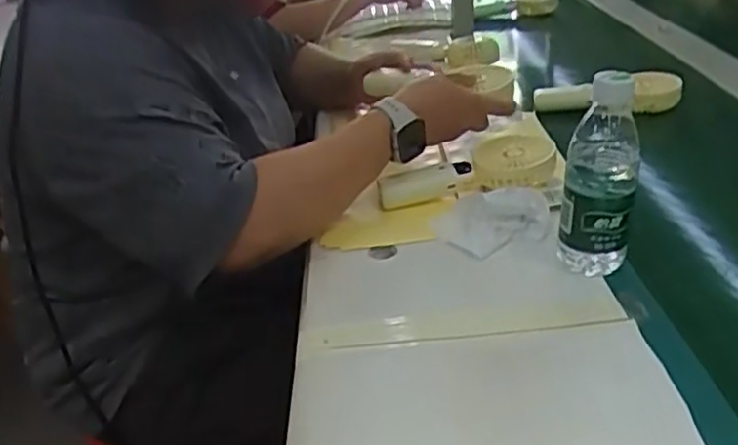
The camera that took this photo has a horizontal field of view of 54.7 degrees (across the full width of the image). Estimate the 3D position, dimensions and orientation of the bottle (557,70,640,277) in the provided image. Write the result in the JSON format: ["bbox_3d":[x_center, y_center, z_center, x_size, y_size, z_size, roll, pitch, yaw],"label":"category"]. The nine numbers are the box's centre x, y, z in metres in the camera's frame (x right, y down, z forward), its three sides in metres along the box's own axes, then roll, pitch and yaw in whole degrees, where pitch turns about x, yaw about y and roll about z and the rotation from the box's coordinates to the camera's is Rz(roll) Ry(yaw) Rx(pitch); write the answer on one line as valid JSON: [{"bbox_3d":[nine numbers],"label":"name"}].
[{"bbox_3d":[0.200,-0.038,0.620,0.063,0.176,0.053,3,31,17],"label":"bottle"}]

